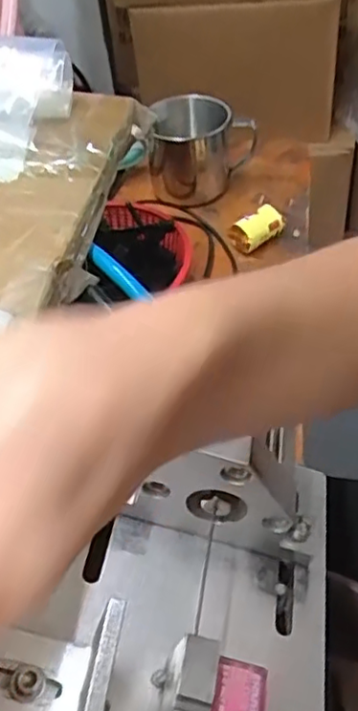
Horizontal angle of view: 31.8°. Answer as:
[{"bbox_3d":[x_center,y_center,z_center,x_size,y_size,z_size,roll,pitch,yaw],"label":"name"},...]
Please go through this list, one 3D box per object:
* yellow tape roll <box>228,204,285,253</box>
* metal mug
[{"bbox_3d":[0.060,-0.100,0.495,0.038,0.031,0.024,-31,49,-21],"label":"yellow tape roll"},{"bbox_3d":[0.018,-0.173,0.535,0.094,0.071,0.066,-2,46,7],"label":"metal mug"}]

